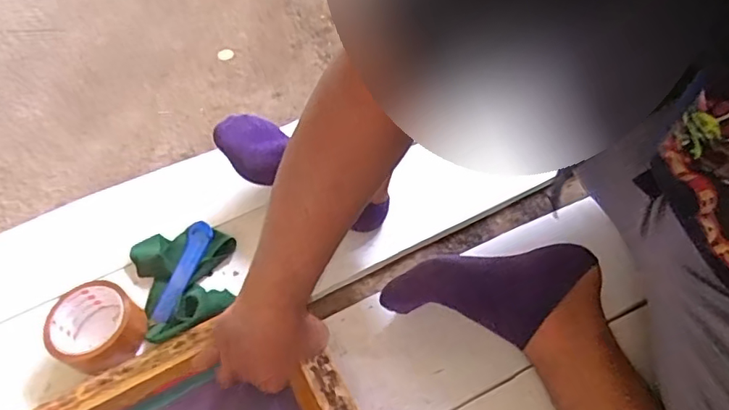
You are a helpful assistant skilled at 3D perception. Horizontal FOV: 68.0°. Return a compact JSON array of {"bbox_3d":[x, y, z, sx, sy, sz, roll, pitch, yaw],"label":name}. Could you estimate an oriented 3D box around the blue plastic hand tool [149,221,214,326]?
[{"bbox_3d":[-0.225,0.079,0.669,0.034,0.015,0.141,13,56,11],"label":"blue plastic hand tool"}]

